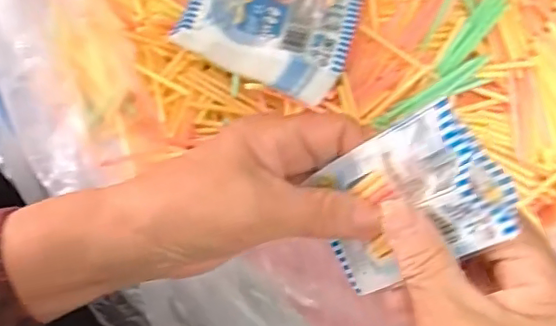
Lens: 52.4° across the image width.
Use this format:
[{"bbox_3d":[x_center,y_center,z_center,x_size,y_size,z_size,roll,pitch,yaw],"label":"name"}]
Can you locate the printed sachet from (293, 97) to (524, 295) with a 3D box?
[{"bbox_3d":[0.054,0.018,0.244,0.016,0.097,0.059,-20,77,-37],"label":"printed sachet"}]

